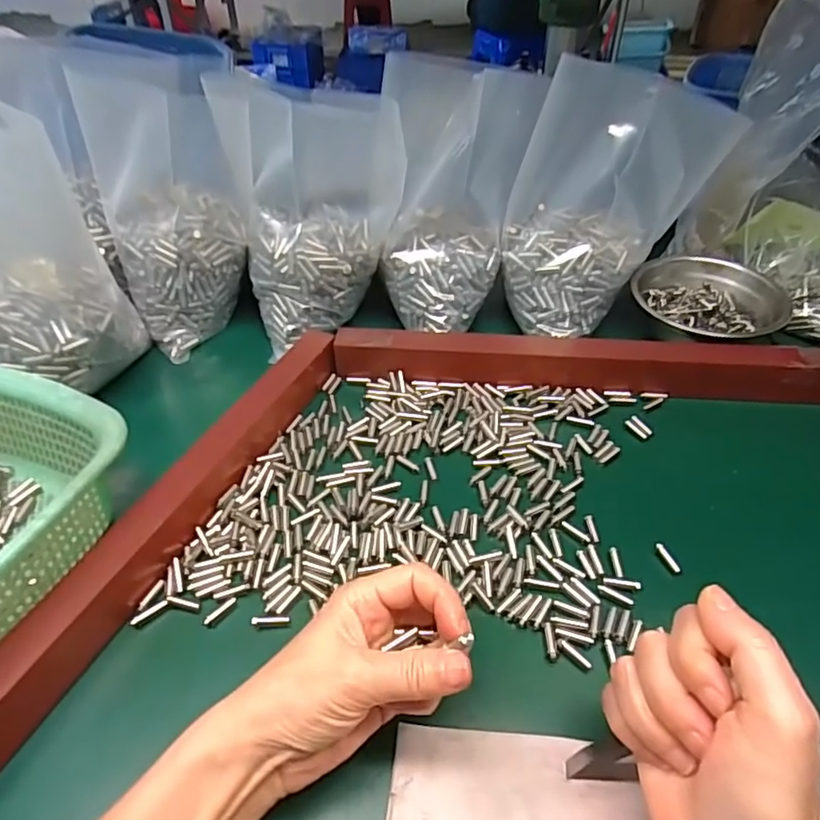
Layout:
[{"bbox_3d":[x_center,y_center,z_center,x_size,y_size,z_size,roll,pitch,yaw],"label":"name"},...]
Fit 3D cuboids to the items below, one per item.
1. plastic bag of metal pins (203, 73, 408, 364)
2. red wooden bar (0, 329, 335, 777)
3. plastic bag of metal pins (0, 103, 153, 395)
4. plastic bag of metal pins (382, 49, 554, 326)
[{"bbox_3d":[-0.080,-0.170,0.510,0.130,0.182,0.086,-17,45,-18],"label":"plastic bag of metal pins"},{"bbox_3d":[-0.156,0.070,0.369,0.032,0.035,0.389,15,45,16],"label":"red wooden bar"},{"bbox_3d":[-0.294,-0.115,0.441,0.122,0.191,0.123,-32,51,-30],"label":"plastic bag of metal pins"},{"bbox_3d":[0.038,-0.178,0.500,0.116,0.197,0.108,1,43,2],"label":"plastic bag of metal pins"}]

